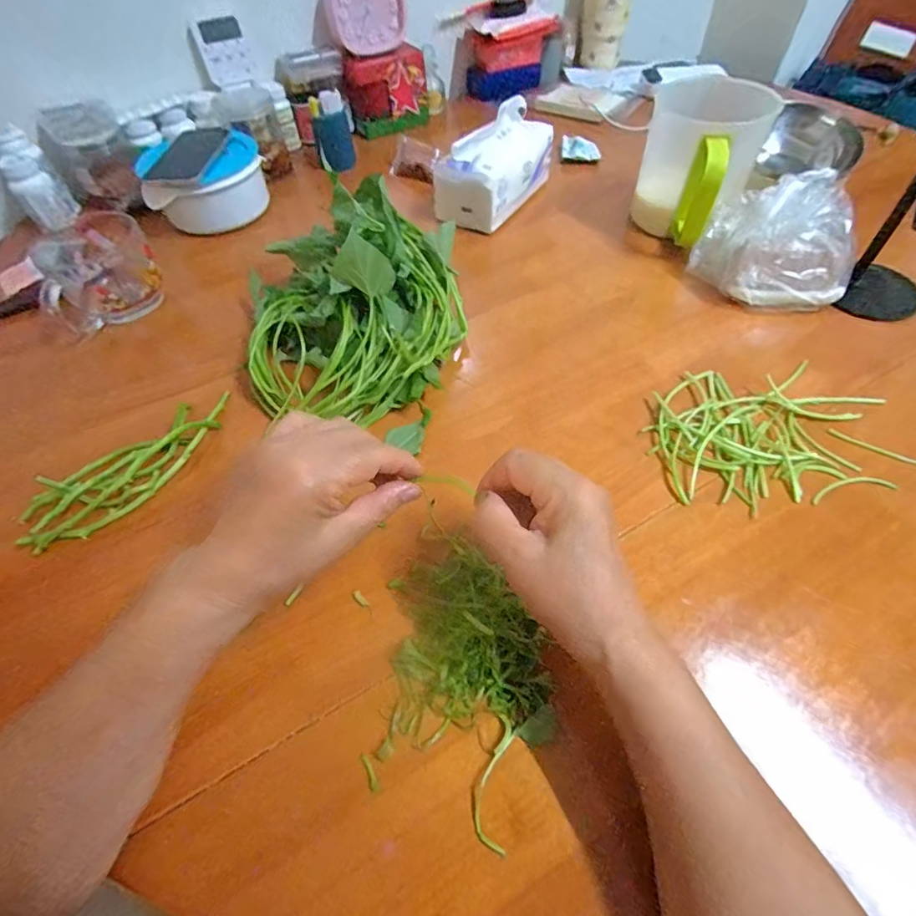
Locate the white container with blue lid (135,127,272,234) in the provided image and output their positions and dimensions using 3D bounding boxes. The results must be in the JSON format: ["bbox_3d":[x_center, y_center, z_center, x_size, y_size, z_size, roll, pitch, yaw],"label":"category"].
[{"bbox_3d":[-0.356,-0.390,0.668,0.152,0.081,0.121,-25,56,-13],"label":"white container with blue lid"}]

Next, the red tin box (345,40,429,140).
[{"bbox_3d":[-0.120,-0.631,0.816,0.130,0.100,0.053,-21,55,-10],"label":"red tin box"}]

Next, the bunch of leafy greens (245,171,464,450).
[{"bbox_3d":[-0.099,-0.146,0.447,0.187,0.120,0.226,4,54,8],"label":"bunch of leafy greens"}]

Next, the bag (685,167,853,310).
[{"bbox_3d":[0.327,-0.221,0.486,0.143,0.104,0.084,37,65,27],"label":"bag"}]

